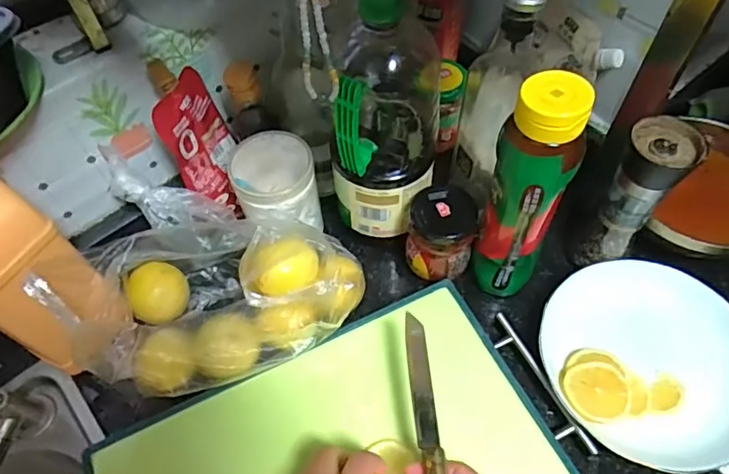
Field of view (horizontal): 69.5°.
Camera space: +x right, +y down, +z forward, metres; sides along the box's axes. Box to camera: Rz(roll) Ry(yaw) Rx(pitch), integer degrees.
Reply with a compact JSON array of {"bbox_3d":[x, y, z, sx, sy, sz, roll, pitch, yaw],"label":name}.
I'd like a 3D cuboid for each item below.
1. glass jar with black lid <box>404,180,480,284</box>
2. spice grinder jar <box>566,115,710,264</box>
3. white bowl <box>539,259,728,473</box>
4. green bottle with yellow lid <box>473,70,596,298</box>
[{"bbox_3d":[0.078,0.004,0.541,0.066,0.102,0.061,-1,57,1],"label":"glass jar with black lid"},{"bbox_3d":[0.253,-0.031,0.510,0.056,0.175,0.063,35,65,21],"label":"spice grinder jar"},{"bbox_3d":[0.270,0.110,0.498,0.192,0.042,0.185,-1,57,1],"label":"white bowl"},{"bbox_3d":[0.142,-0.027,0.475,0.063,0.243,0.065,16,59,12],"label":"green bottle with yellow lid"}]

